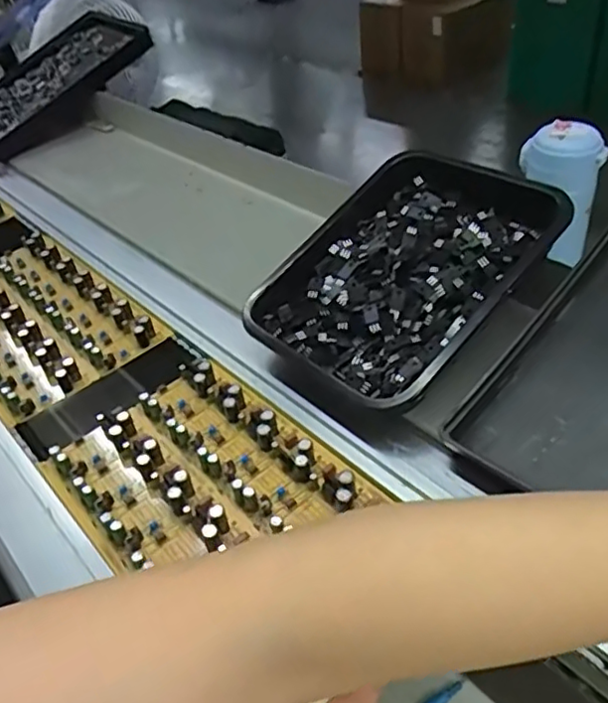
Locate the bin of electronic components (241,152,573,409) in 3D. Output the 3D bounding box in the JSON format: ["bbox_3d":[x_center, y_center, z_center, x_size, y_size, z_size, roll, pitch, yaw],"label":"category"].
[{"bbox_3d":[0.079,-0.058,0.466,0.218,0.055,0.159,-45,55,-12],"label":"bin of electronic components"}]

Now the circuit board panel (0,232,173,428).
[{"bbox_3d":[-0.248,-0.035,0.572,0.140,0.030,0.253,-36,47,-26],"label":"circuit board panel"}]

